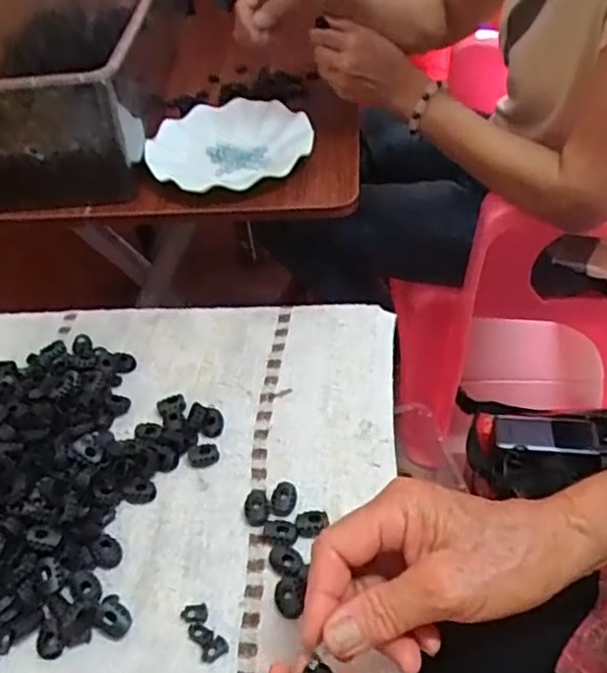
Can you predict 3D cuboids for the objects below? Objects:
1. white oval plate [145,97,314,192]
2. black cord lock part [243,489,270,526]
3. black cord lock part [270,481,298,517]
[{"bbox_3d":[-0.081,-0.210,0.695,0.179,0.029,0.167,-14,46,-8],"label":"white oval plate"},{"bbox_3d":[-0.032,0.117,0.427,0.018,0.006,0.027,-7,45,-1],"label":"black cord lock part"},{"bbox_3d":[-0.013,0.111,0.427,0.018,0.006,0.025,-3,45,2],"label":"black cord lock part"}]

